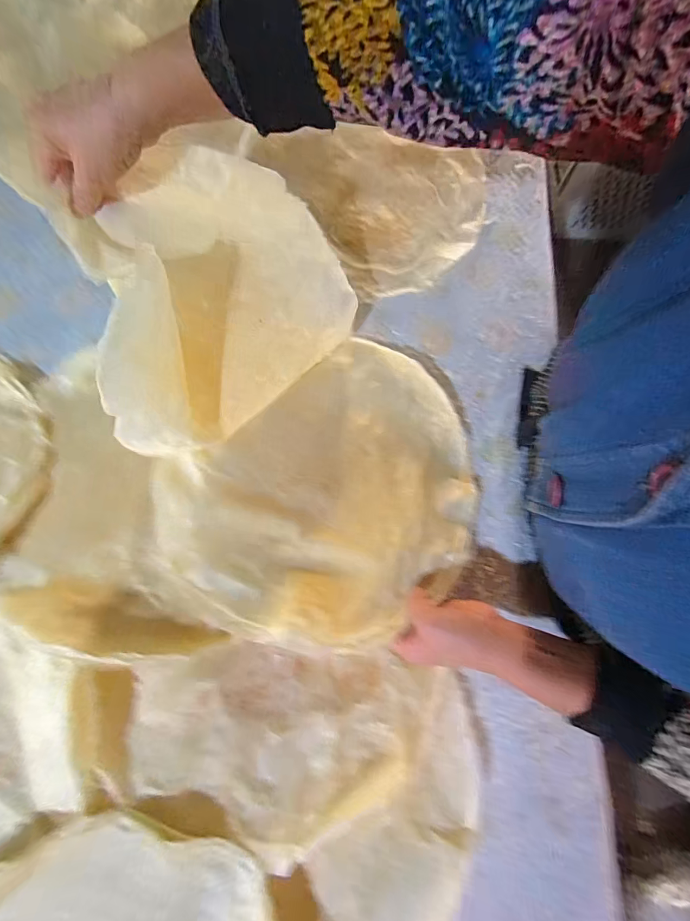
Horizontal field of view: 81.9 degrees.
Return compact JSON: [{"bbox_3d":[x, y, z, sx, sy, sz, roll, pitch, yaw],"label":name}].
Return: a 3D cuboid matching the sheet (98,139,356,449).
[{"bbox_3d":[-0.141,-0.161,0.408,0.284,0.158,0.171,-42,78,-12],"label":"sheet"}]

